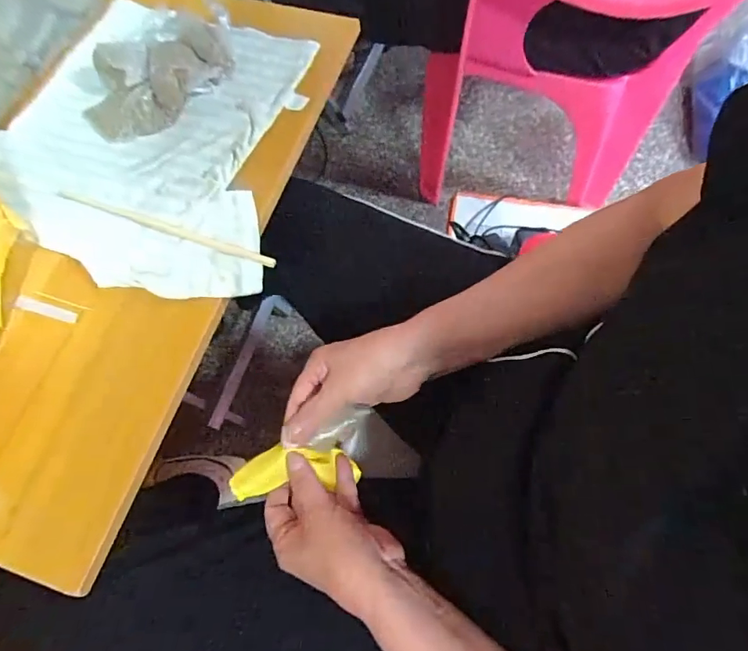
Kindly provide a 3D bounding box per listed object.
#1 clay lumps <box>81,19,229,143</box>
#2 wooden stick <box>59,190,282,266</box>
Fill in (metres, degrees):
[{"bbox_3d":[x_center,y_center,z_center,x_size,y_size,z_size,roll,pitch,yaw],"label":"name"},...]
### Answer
[{"bbox_3d":[-0.220,-0.248,0.485,0.151,0.035,0.089,-26,69,-9],"label":"clay lumps"},{"bbox_3d":[-0.189,-0.089,0.431,0.223,0.010,0.012,19,69,10],"label":"wooden stick"}]

